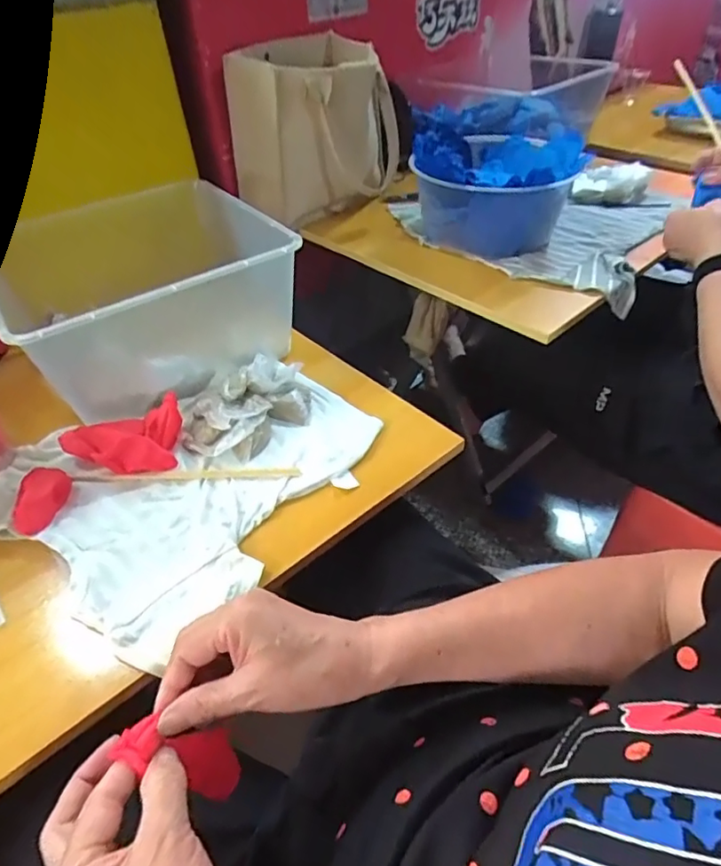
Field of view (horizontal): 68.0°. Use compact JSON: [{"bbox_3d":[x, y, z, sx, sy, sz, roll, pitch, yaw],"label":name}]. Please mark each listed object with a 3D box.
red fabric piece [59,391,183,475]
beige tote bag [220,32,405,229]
[{"bbox_3d":[-0.238,0.003,0.529,0.115,0.037,0.079,-8,43,-5],"label":"red fabric piece"},{"bbox_3d":[-0.069,-0.465,0.828,0.257,0.212,0.202,-8,43,-5],"label":"beige tote bag"}]

